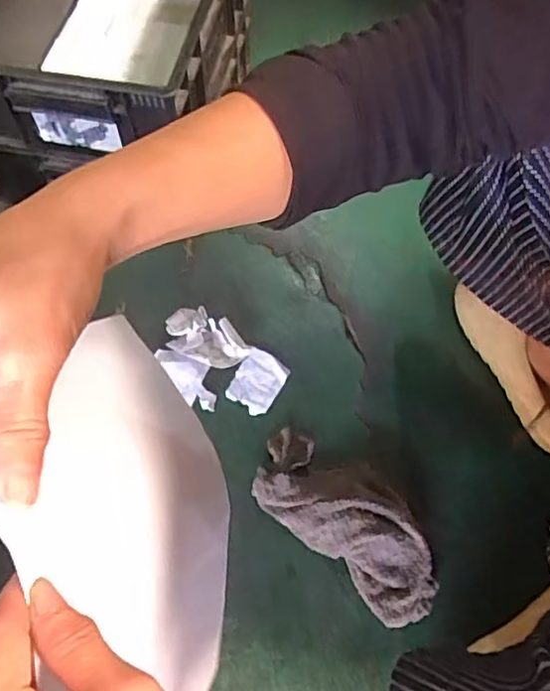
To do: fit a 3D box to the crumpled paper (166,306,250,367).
[{"bbox_3d":[-0.079,-0.008,0.690,0.089,0.029,0.054,28,68,15],"label":"crumpled paper"}]

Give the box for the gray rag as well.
[{"bbox_3d":[0.072,0.167,0.595,0.209,0.032,0.098,40,71,19],"label":"gray rag"}]

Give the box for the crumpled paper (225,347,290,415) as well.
[{"bbox_3d":[-0.019,0.041,0.679,0.054,0.010,0.069,28,68,15],"label":"crumpled paper"}]

